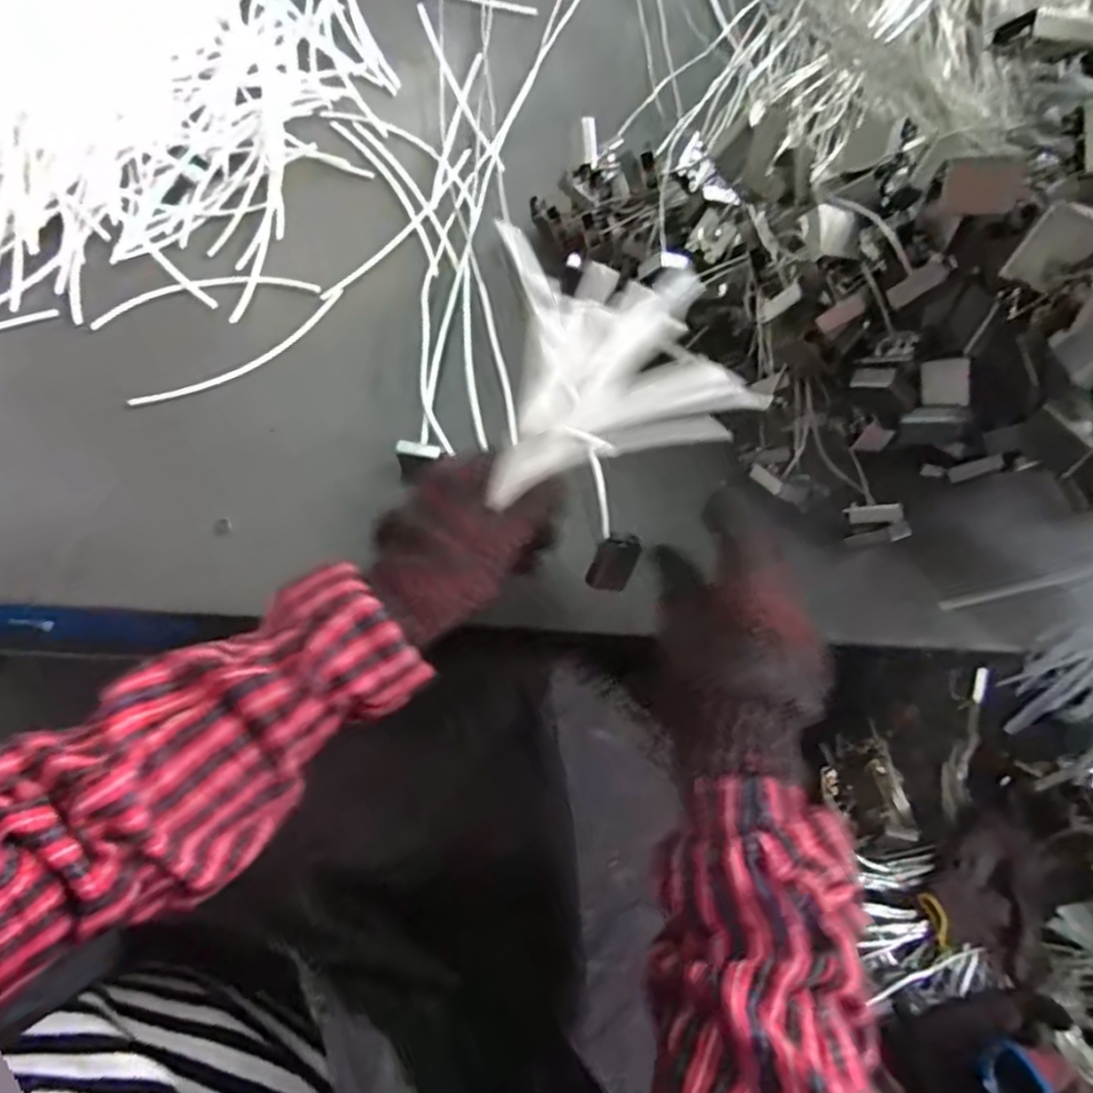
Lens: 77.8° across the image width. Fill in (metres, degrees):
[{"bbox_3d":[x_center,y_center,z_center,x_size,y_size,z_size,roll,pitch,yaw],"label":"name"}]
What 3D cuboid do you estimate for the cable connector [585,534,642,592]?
[{"bbox_3d":[0.042,0.010,0.415,0.024,0.018,0.039,28,74,7],"label":"cable connector"}]

